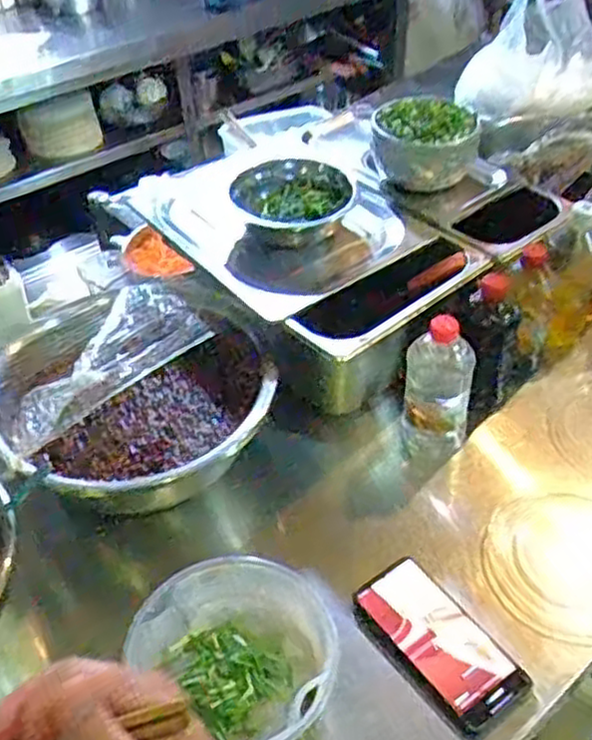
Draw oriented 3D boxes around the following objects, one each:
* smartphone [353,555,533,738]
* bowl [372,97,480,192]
[{"bbox_3d":[0.122,0.238,0.677,0.080,0.013,0.154,-31,51,-24],"label":"smartphone"},{"bbox_3d":[0.166,-0.289,0.985,0.123,0.078,0.105,-16,45,-14],"label":"bowl"}]

